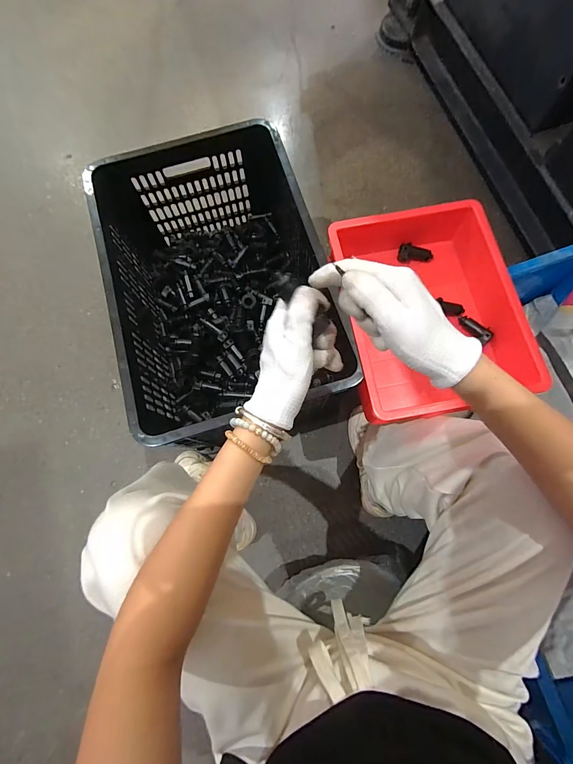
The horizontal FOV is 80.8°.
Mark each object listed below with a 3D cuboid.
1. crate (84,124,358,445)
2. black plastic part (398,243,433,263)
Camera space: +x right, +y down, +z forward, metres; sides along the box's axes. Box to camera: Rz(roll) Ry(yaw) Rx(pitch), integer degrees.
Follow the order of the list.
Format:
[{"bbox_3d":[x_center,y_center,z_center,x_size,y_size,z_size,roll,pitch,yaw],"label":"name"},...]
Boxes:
[{"bbox_3d":[-0.121,-0.177,0.666,0.365,0.246,0.533,-18,76,-4],"label":"crate"},{"bbox_3d":[0.239,-0.242,0.626,0.063,0.016,0.033,-6,75,-1],"label":"black plastic part"}]

